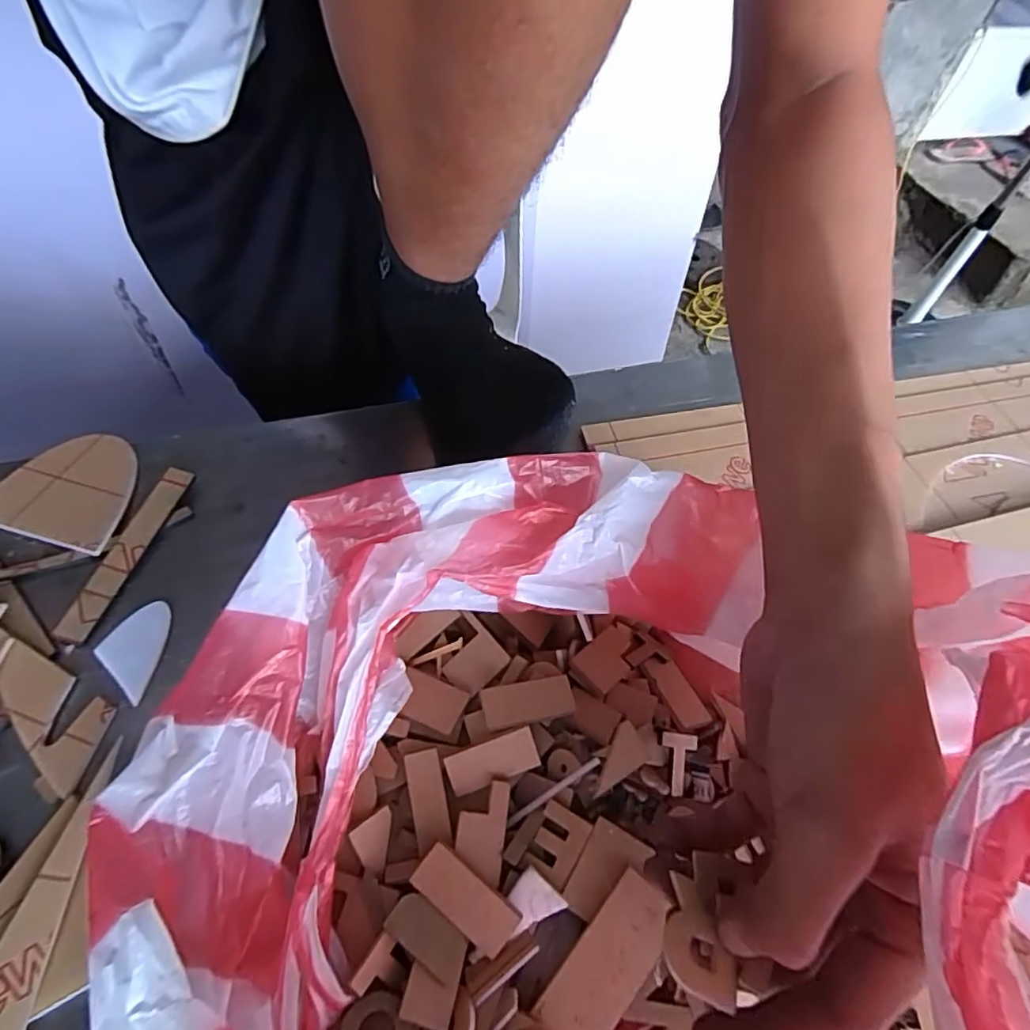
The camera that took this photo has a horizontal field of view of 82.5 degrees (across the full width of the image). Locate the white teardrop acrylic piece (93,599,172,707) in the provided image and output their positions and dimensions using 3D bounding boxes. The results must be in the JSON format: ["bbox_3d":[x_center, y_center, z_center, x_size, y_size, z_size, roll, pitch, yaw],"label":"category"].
[{"bbox_3d":[-0.194,0.067,0.295,0.028,0.004,0.050,5,54,-2],"label":"white teardrop acrylic piece"}]

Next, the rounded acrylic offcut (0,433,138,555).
[{"bbox_3d":[-0.255,-0.017,0.341,0.082,0.005,0.073,16,55,6],"label":"rounded acrylic offcut"}]

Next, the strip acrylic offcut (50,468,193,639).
[{"bbox_3d":[-0.212,0.018,0.324,0.017,0.004,0.108,20,58,-6],"label":"strip acrylic offcut"}]

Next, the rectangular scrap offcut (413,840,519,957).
[{"bbox_3d":[-0.019,0.149,0.228,0.042,0.004,0.019,40,86,8],"label":"rectangular scrap offcut"}]

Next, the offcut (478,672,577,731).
[{"bbox_3d":[0.005,0.083,0.262,0.040,0.004,0.019,-7,54,-13],"label":"offcut"}]

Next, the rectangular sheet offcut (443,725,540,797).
[{"bbox_3d":[-0.010,0.106,0.253,0.038,0.004,0.019,-17,96,-6],"label":"rectangular sheet offcut"}]

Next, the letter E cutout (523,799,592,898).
[{"bbox_3d":[0.017,0.136,0.243,0.019,0.004,0.027,25,68,18],"label":"letter E cutout"}]

